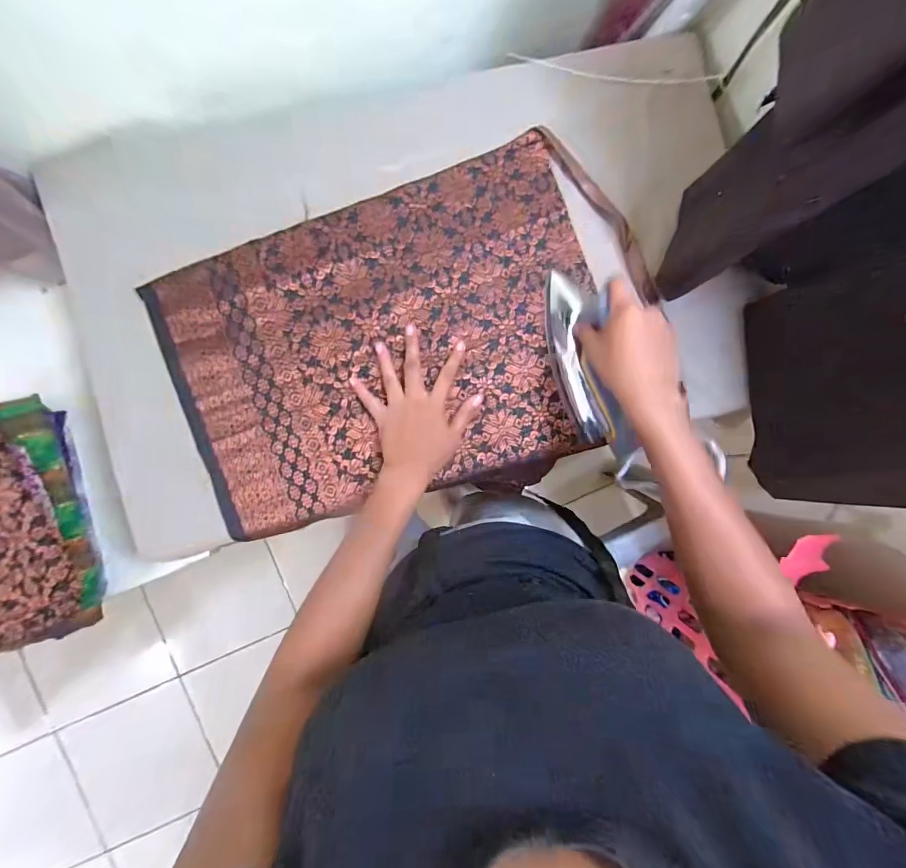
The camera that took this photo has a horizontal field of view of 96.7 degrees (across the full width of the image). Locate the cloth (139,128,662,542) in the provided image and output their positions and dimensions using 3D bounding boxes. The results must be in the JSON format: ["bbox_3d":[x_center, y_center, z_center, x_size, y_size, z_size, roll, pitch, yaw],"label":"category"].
[{"bbox_3d":[-0.041,-0.108,0.476,0.552,0.013,0.367,-23,92,-3],"label":"cloth"}]

